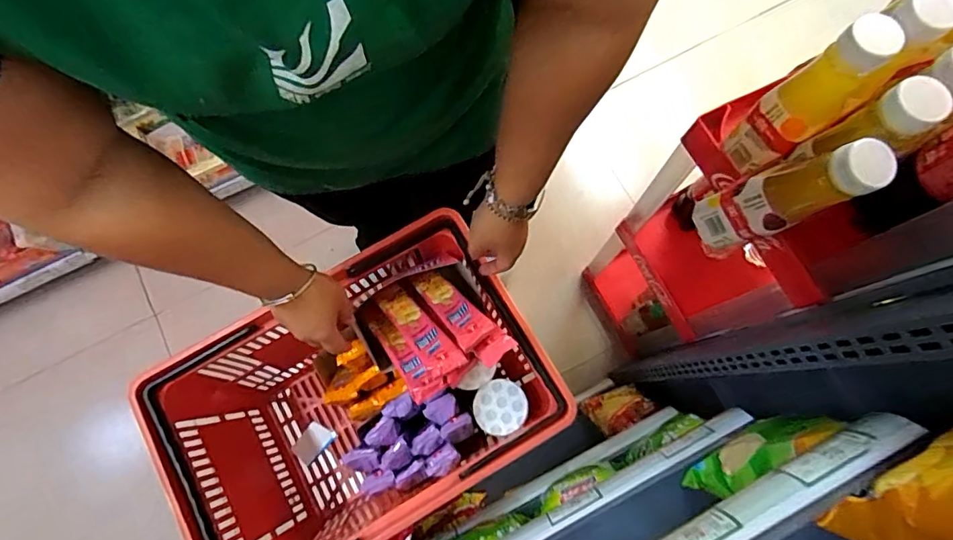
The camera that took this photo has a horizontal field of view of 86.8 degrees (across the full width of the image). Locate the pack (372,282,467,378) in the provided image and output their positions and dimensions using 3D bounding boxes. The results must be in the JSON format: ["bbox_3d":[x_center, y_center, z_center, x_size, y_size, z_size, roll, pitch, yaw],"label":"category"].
[{"bbox_3d":[-0.081,0.065,0.630,0.039,0.017,0.199,-41,41,-9],"label":"pack"}]

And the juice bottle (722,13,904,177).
[{"bbox_3d":[0.299,-0.154,0.464,0.062,0.182,0.057,-32,78,-7],"label":"juice bottle"}]

